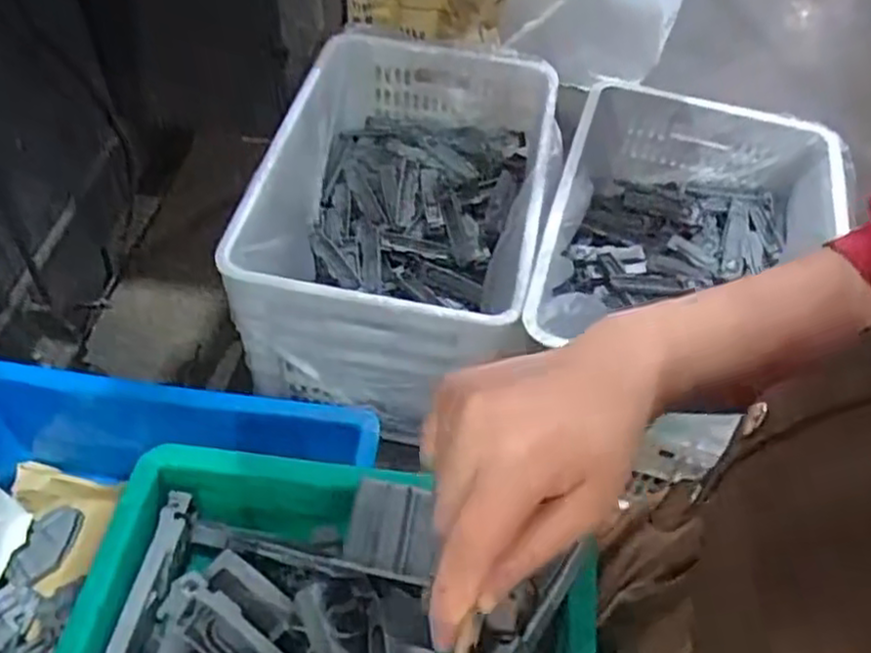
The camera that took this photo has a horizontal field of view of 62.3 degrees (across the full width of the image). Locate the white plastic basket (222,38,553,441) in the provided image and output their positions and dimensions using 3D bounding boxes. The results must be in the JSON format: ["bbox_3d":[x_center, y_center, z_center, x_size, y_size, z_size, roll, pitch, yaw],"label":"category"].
[{"bbox_3d":[-0.045,-0.162,1.020,0.381,0.257,0.547,8,52,2],"label":"white plastic basket"}]

